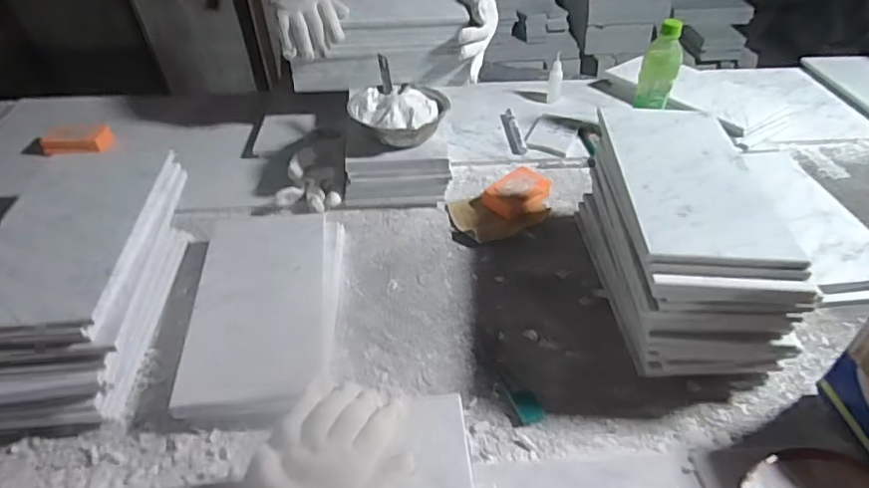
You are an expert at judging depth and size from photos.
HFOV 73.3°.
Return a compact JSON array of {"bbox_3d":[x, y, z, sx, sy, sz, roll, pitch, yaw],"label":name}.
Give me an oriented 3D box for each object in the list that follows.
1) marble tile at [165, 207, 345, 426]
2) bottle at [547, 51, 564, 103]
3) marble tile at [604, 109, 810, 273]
[{"bbox_3d":[-0.200,0.069,0.706,0.164,0.026,0.328,-1,41,-7],"label":"marble tile"},{"bbox_3d":[0.235,-0.323,1.131,0.027,0.083,0.031,6,39,8],"label":"bottle"},{"bbox_3d":[0.284,-0.080,0.660,0.153,0.014,0.306,3,41,6],"label":"marble tile"}]

